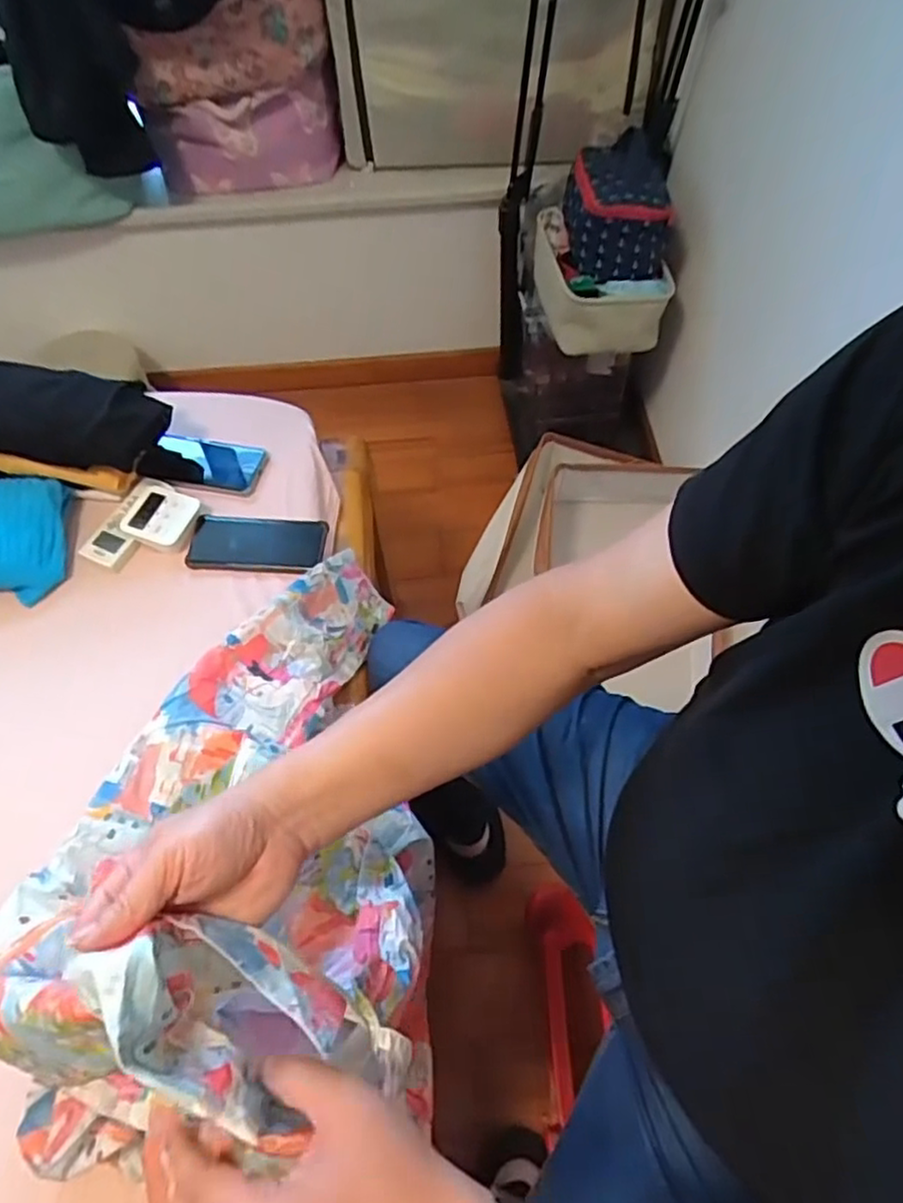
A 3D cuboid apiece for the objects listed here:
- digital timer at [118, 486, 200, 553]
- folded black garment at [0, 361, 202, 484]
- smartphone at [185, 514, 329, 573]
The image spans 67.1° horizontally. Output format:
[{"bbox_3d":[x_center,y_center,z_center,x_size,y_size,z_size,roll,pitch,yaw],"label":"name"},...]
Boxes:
[{"bbox_3d":[-0.365,-0.106,0.840,0.095,0.022,0.075,14,60,11],"label":"digital timer"},{"bbox_3d":[-0.525,-0.227,0.838,0.371,0.111,0.104,9,57,-12],"label":"folded black garment"},{"bbox_3d":[-0.237,-0.074,0.828,0.160,0.006,0.080,2,58,4],"label":"smartphone"}]

